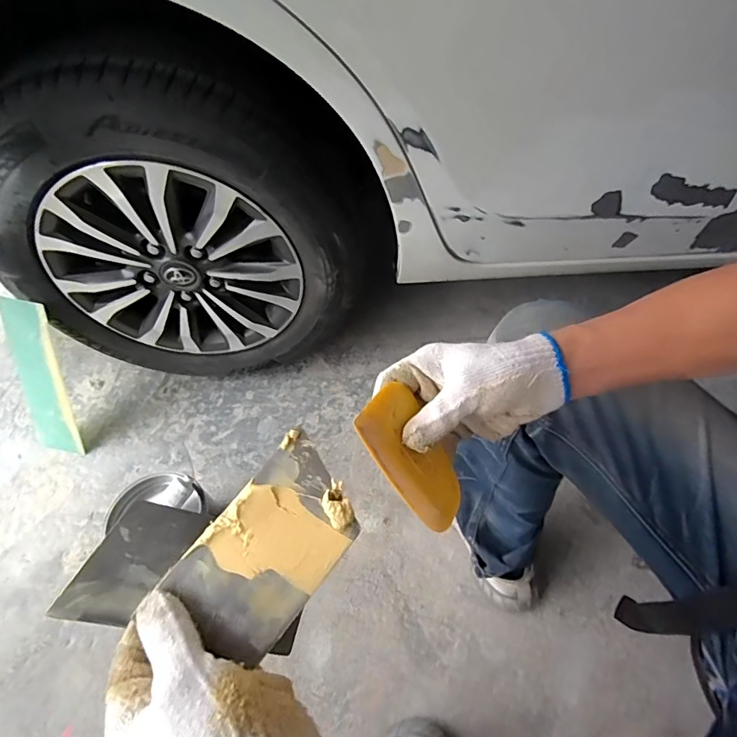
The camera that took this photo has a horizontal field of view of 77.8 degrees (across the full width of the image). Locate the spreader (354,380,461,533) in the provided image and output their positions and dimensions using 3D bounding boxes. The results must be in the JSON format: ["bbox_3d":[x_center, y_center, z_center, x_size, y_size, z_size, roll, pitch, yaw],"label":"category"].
[{"bbox_3d":[0.034,0.058,0.319,0.097,0.004,0.063,52,45,-7],"label":"spreader"}]

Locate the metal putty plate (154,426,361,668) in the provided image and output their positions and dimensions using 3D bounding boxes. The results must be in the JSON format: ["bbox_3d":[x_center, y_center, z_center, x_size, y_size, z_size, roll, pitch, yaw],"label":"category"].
[{"bbox_3d":[-0.058,0.106,0.276,0.072,0.007,0.115,38,77,8],"label":"metal putty plate"}]

